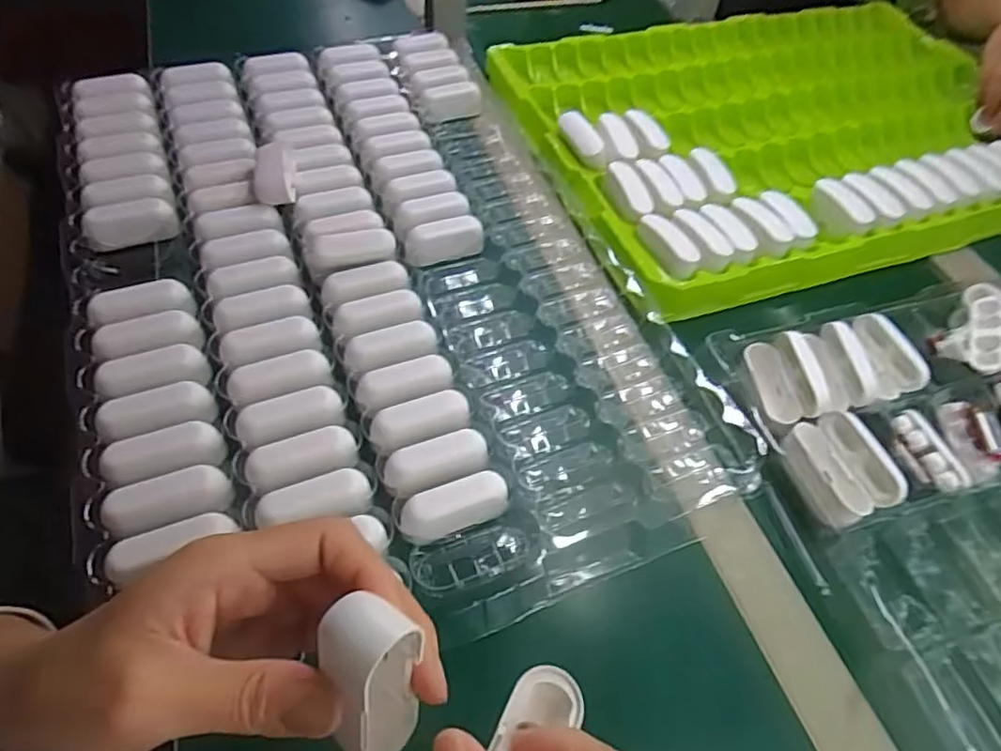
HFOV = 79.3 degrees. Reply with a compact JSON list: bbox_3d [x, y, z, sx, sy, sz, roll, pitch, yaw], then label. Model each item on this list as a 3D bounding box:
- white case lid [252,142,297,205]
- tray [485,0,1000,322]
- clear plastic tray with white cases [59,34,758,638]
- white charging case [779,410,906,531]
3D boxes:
[{"bbox_3d":[-0.179,-0.159,0.477,0.031,0.017,0.059,-9,55,-13],"label":"white case lid"},{"bbox_3d":[0.299,-0.266,0.624,0.530,0.033,0.385,-13,56,-15],"label":"tray"},{"bbox_3d":[-0.107,-0.091,0.459,0.379,0.033,0.554,-18,56,-17],"label":"clear plastic tray with white cases"},{"bbox_3d":[0.210,0.059,0.380,0.048,0.031,0.065,-14,56,-16],"label":"white charging case"}]

